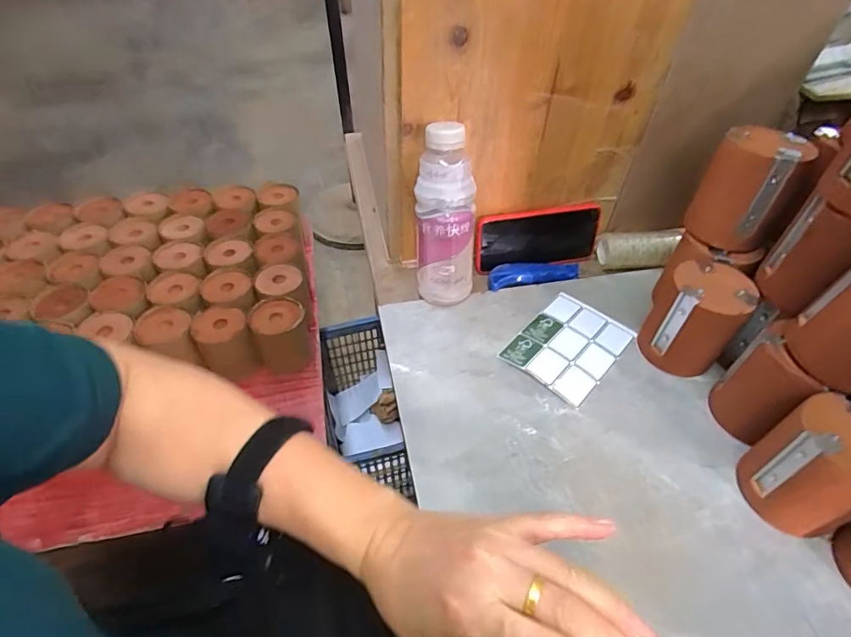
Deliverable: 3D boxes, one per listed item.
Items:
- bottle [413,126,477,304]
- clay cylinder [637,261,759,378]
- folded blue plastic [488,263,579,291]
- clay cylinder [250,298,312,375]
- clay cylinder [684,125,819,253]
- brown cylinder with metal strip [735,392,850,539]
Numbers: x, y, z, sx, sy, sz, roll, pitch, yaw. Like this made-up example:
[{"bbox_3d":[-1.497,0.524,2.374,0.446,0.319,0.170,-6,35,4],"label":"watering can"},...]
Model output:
[{"bbox_3d":[0.023,-0.105,0.529,0.065,0.194,0.073,4,47,3],"label":"bottle"},{"bbox_3d":[0.281,0.002,0.498,0.077,0.102,0.072,1,47,-1],"label":"clay cylinder"},{"bbox_3d":[0.140,-0.059,0.611,0.126,0.016,0.034,-10,48,-10],"label":"folded blue plastic"},{"bbox_3d":[-0.238,0.027,0.788,0.083,0.101,0.081,0,48,0],"label":"clay cylinder"},{"bbox_3d":[0.323,-0.129,0.483,0.080,0.106,0.067,28,54,22],"label":"clay cylinder"},{"bbox_3d":[0.323,0.123,0.388,0.074,0.101,0.077,1,47,-1],"label":"brown cylinder with metal strip"}]

